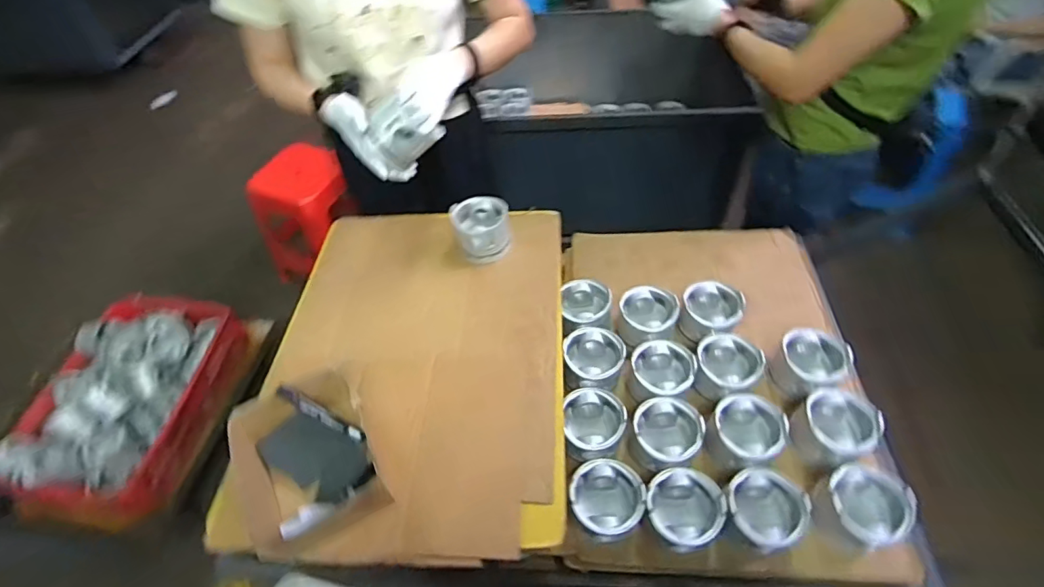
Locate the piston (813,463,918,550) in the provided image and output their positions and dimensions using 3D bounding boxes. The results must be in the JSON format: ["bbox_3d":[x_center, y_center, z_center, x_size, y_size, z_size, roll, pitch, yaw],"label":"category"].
[{"bbox_3d":[0.478,0.305,0.720,0.113,0.074,0.103,-2,51,2],"label":"piston"}]

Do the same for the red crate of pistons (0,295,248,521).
[{"bbox_3d":[-1.181,0.296,1.500,0.446,0.214,0.654,2,51,5],"label":"red crate of pistons"}]

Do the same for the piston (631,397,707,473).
[{"bbox_3d":[0.229,0.228,0.807,0.101,0.082,0.109,23,56,21],"label":"piston"}]

